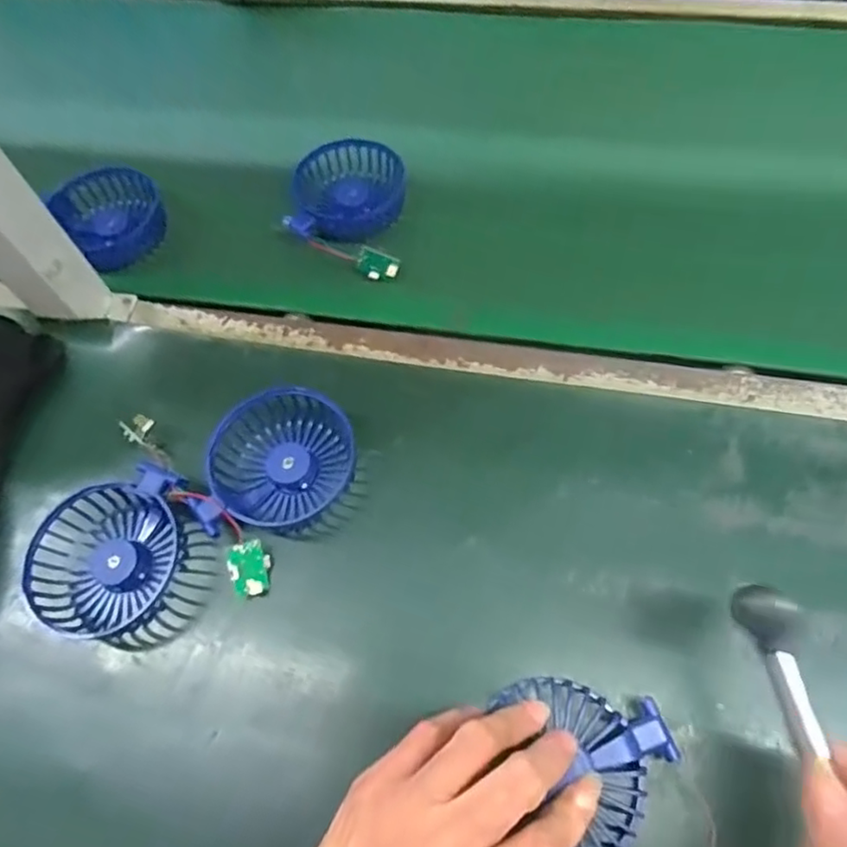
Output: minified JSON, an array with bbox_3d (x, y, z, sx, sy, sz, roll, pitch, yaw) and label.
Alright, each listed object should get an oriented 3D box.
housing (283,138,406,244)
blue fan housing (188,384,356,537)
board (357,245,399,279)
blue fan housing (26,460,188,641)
[{"bbox_3d":[-0.066,-0.189,0.502,0.103,0.027,0.083,-24,66,-8],"label":"housing"},{"bbox_3d":[-0.087,0.026,0.382,0.087,0.034,0.095,8,65,8],"label":"blue fan housing"},{"bbox_3d":[-0.035,-0.120,0.466,0.030,0.022,0.007,21,33,-3],"label":"board"},{"bbox_3d":[-0.189,0.077,0.367,0.079,0.033,0.093,0,65,3],"label":"blue fan housing"}]

